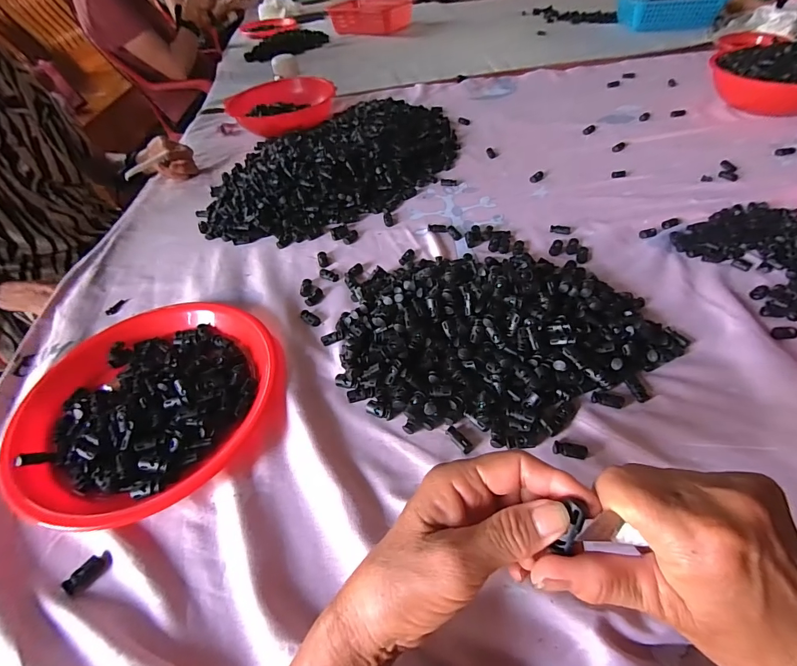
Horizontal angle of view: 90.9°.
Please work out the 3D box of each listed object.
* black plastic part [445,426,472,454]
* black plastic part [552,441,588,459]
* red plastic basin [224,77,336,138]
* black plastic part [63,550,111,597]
[{"bbox_3d":[0.056,0.098,0.365,0.012,0.007,0.030,-31,55,-21],"label":"black plastic part"},{"bbox_3d":[0.153,0.104,0.350,0.028,0.007,0.010,11,52,13],"label":"black plastic part"},{"bbox_3d":[-0.260,-0.511,0.889,0.211,0.061,0.211,-2,50,3],"label":"red plastic basin"},{"bbox_3d":[-0.251,0.194,0.318,0.016,0.007,0.033,26,42,24],"label":"black plastic part"}]

